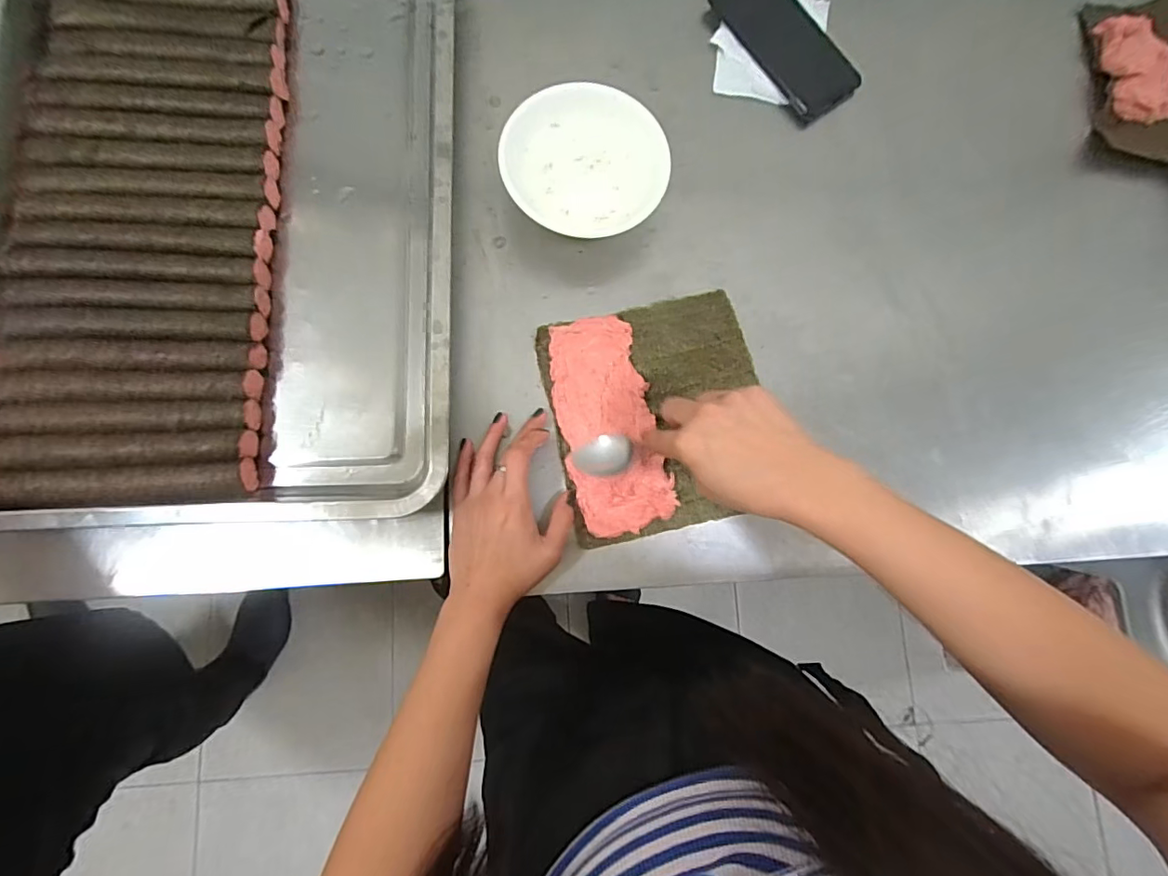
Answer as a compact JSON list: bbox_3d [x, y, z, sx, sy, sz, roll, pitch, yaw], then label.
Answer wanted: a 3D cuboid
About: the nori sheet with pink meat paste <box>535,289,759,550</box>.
[{"bbox_3d":[0.065,-0.021,0.455,0.181,0.015,0.198,-12,82,-5],"label":"nori sheet with pink meat paste"}]

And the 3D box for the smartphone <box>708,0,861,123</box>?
[{"bbox_3d":[0.208,-0.407,0.534,0.075,0.011,0.165,-36,90,1],"label":"smartphone"}]

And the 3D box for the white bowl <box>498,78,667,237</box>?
[{"bbox_3d":[-0.001,-0.248,0.475,0.140,0.043,0.132,0,81,-3],"label":"white bowl"}]

